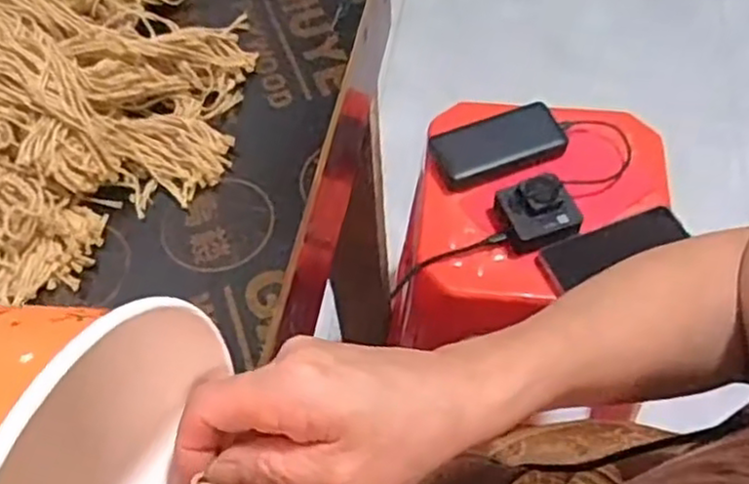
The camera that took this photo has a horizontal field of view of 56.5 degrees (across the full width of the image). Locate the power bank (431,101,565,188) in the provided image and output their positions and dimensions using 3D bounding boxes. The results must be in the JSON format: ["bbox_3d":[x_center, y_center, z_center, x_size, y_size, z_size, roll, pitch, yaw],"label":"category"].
[{"bbox_3d":[0.148,-0.115,0.835,0.152,0.028,0.082,-19,58,-9],"label":"power bank"}]

